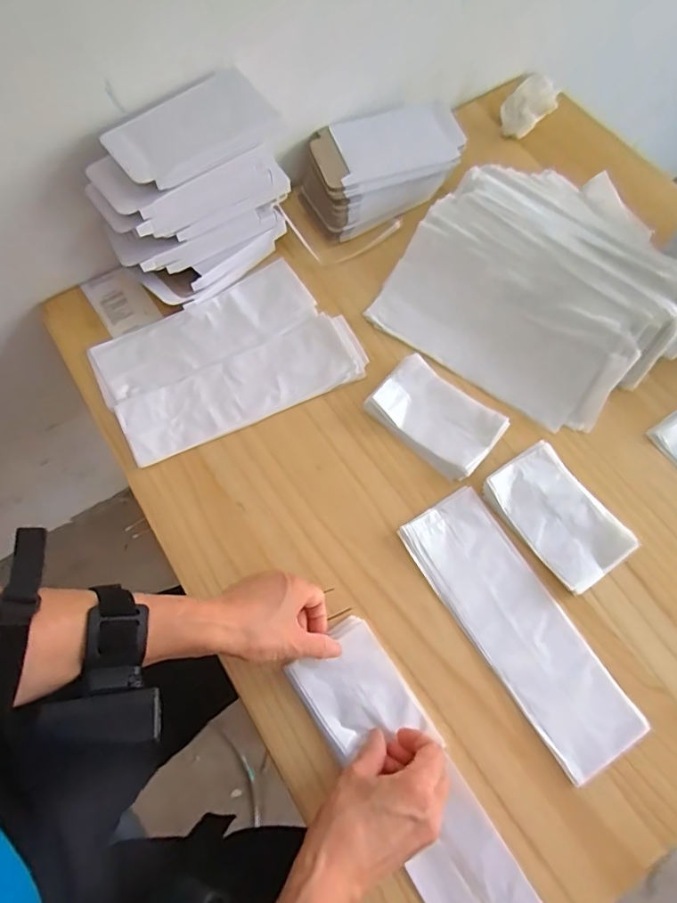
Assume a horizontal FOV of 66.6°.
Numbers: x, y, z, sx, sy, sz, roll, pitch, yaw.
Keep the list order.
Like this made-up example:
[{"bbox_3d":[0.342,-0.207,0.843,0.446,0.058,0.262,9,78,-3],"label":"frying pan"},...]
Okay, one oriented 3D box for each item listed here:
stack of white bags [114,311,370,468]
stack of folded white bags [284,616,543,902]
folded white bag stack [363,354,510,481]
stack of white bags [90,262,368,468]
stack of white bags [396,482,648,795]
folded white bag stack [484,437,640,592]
[{"bbox_3d":[-0.100,-0.069,0.557,0.264,0.014,0.088,-27,68,-9],"label":"stack of white bags"},{"bbox_3d":[0.052,0.261,0.413,0.080,0.014,0.244,-30,71,-10],"label":"stack of folded white bags"},{"bbox_3d":[0.100,-0.037,0.532,0.127,0.017,0.080,37,73,16],"label":"folded white bag stack"},{"bbox_3d":[-0.152,-0.135,0.585,0.249,0.014,0.089,-30,69,-10],"label":"stack of white bags"},{"bbox_3d":[0.158,0.152,0.461,0.085,0.014,0.245,-30,69,-10],"label":"stack of white bags"},{"bbox_3d":[0.208,0.060,0.491,0.082,0.016,0.130,-33,69,-11],"label":"folded white bag stack"}]

